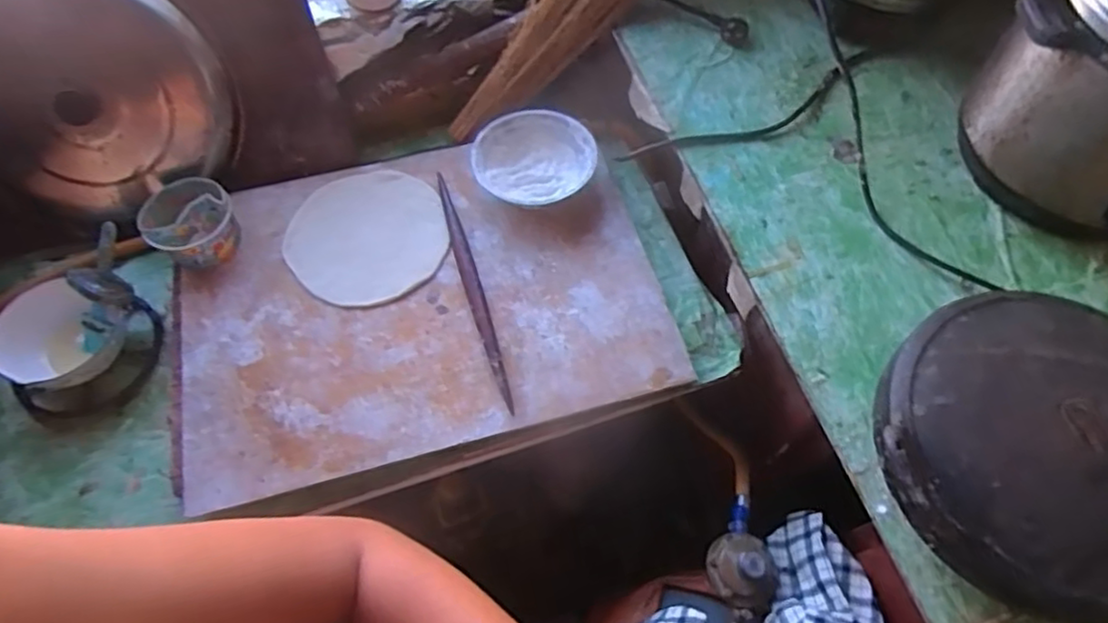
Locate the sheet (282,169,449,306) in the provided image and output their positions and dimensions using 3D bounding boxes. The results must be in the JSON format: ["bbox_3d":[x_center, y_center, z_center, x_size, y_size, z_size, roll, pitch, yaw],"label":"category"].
[{"bbox_3d":[-0.247,-0.103,0.873,0.202,0.009,0.201,-14,62,-7],"label":"sheet"}]

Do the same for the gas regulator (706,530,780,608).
[{"bbox_3d":[0.226,0.302,0.776,0.083,0.046,0.087,-10,60,-2],"label":"gas regulator"}]

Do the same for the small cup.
[{"bbox_3d":[-0.457,-0.111,0.836,0.104,0.055,0.101,-1,60,3],"label":"small cup"}]

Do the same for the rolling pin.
[{"bbox_3d":[-0.103,-0.035,0.824,0.022,0.019,0.340,-17,61,-6],"label":"rolling pin"}]

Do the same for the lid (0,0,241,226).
[{"bbox_3d":[-0.587,-0.266,0.822,0.308,0.287,0.078,-29,27,-6],"label":"lid"}]

